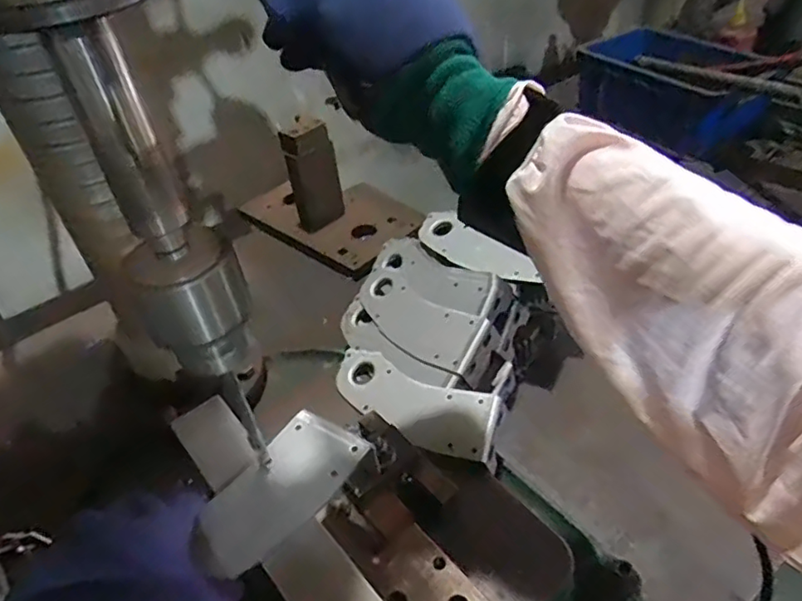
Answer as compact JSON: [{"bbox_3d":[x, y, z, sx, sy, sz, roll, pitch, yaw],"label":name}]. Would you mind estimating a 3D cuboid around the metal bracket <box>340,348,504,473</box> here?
[{"bbox_3d":[0.012,0.098,0.550,0.184,0.030,0.066,19,63,34],"label":"metal bracket"}]

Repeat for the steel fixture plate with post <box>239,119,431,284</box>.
[{"bbox_3d":[-0.118,-0.182,0.888,0.277,0.138,0.182,29,53,33],"label":"steel fixture plate with post"}]

